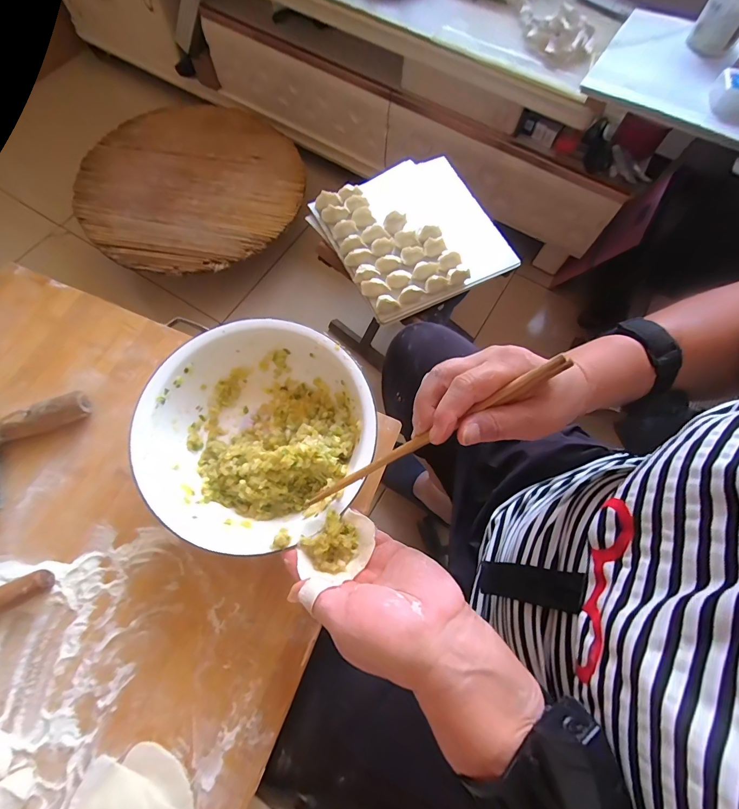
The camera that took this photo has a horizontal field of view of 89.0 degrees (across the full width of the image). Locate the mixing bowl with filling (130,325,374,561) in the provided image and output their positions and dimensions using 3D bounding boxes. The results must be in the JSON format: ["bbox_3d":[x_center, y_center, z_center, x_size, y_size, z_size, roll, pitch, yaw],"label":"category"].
[{"bbox_3d":[-0.108,0.031,0.388,0.217,0.077,0.217,1,70,-2],"label":"mixing bowl with filling"}]

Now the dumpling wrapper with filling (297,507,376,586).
[{"bbox_3d":[-0.026,0.119,0.318,0.064,0.013,0.049,-42,77,-15],"label":"dumpling wrapper with filling"}]

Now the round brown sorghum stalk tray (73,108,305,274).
[{"bbox_3d":[-0.460,-0.576,0.983,0.552,0.033,0.514,1,70,-2],"label":"round brown sorghum stalk tray"}]

